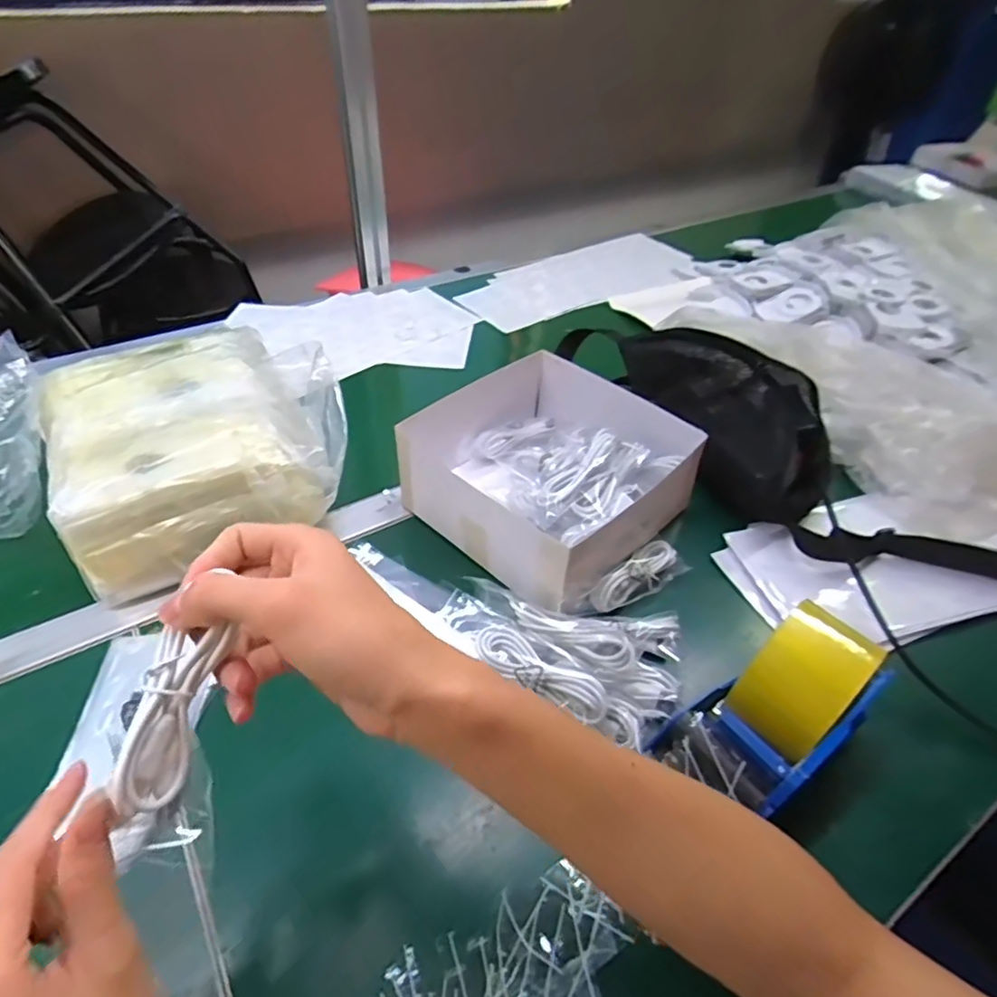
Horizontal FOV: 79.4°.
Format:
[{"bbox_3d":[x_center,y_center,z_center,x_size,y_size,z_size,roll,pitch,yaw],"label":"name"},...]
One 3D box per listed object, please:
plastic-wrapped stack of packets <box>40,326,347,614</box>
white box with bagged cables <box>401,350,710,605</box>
[{"bbox_3d":[-0.270,-0.050,0.552,0.228,0.129,0.223,-21,48,-23],"label":"plastic-wrapped stack of packets"},{"bbox_3d":[0.043,-0.031,0.563,0.219,0.077,0.207,34,52,29],"label":"white box with bagged cables"}]

